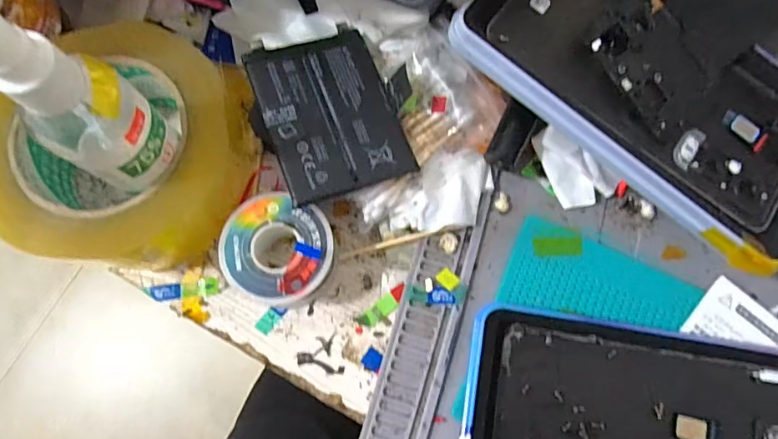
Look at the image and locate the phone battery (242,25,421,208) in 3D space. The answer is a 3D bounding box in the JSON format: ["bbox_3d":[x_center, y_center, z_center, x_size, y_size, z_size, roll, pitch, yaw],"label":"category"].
[{"bbox_3d":[-0.026,-0.057,0.245,0.074,0.006,0.088,-18,76,-14],"label":"phone battery"}]

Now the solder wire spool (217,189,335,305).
[{"bbox_3d":[-0.054,0.016,0.246,0.051,0.032,0.055,0,77,0],"label":"solder wire spool"}]

